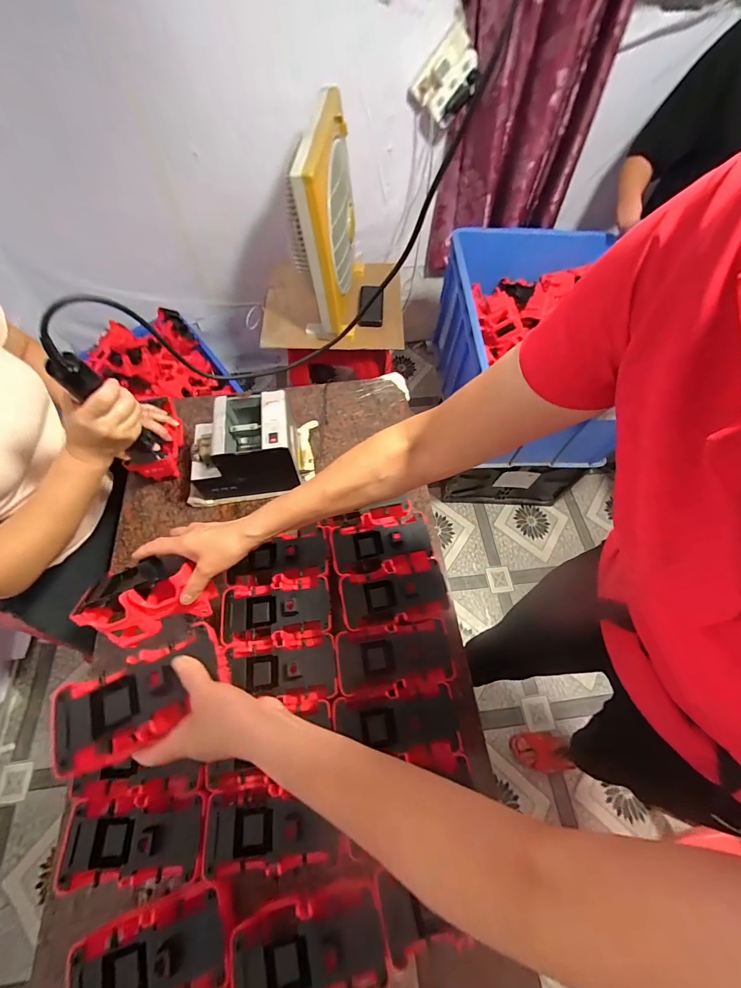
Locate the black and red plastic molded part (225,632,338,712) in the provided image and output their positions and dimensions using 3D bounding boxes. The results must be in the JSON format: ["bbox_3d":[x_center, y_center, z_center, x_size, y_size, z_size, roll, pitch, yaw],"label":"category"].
[{"bbox_3d":[-0.117,0.245,0.514,0.148,0.040,0.093,-7,62,-6],"label":"black and red plastic molded part"}]

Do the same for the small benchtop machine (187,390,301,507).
[{"bbox_3d":[-0.238,-0.081,0.680,0.202,0.147,0.130,-7,62,-6],"label":"small benchtop machine"}]

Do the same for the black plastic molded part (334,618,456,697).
[{"bbox_3d":[0.032,0.223,0.523,0.154,0.026,0.080,-7,62,-6],"label":"black plastic molded part"}]

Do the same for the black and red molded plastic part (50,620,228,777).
[{"bbox_3d":[-0.225,0.195,0.370,0.155,0.045,0.085,-29,67,-15],"label":"black and red molded plastic part"}]

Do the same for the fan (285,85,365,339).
[{"bbox_3d":[-0.109,-0.670,0.988,0.165,0.414,0.357,2,62,-1],"label":"fan"}]

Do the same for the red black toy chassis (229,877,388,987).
[{"bbox_3d":[-0.063,0.474,0.390,0.153,0.039,0.082,-10,63,-8],"label":"red black toy chassis"}]

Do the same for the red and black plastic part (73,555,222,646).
[{"bbox_3d":[-0.283,0.138,0.495,0.150,0.105,0.061,-21,36,2],"label":"red and black plastic part"}]

